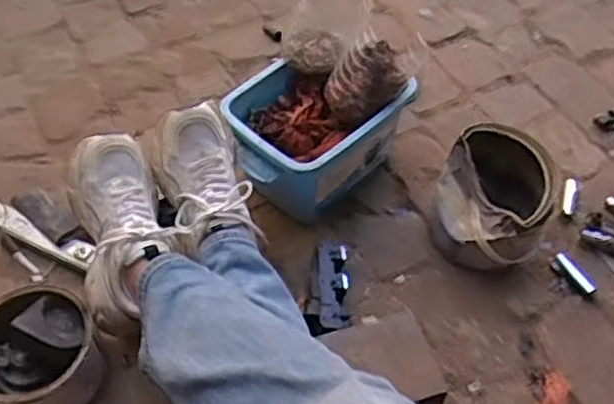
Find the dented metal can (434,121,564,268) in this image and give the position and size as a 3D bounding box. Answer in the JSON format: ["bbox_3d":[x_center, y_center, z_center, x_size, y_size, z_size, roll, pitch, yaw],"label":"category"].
[{"bbox_3d":[0.267,-0.012,0.952,0.163,0.143,0.176,0,53,0],"label":"dented metal can"}]

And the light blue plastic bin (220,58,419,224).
[{"bbox_3d":[0.004,-0.100,1.013,0.240,0.140,0.181,-38,62,-25],"label":"light blue plastic bin"}]

